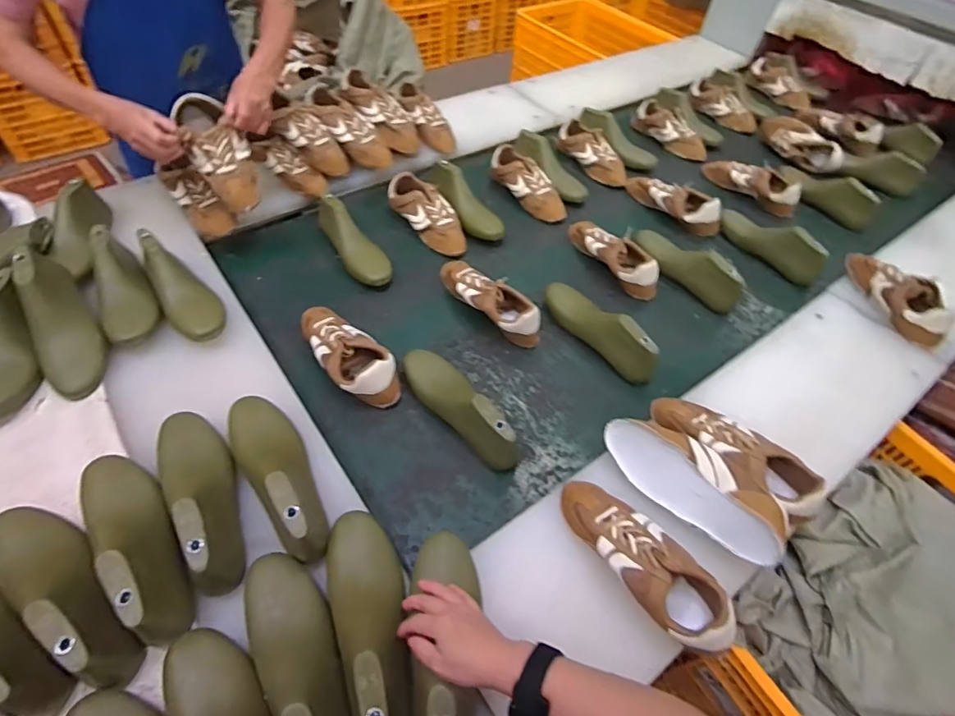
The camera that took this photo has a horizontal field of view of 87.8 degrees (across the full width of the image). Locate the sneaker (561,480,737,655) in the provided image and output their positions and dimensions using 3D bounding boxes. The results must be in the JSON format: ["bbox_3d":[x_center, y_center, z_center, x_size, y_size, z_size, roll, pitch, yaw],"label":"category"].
[{"bbox_3d":[0.204,0.255,0.634,0.088,0.069,0.244,-33,61,-25],"label":"sneaker"}]

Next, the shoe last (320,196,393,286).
[{"bbox_3d":[-0.266,-0.255,1.042,0.078,0.086,0.247,-26,58,-21],"label":"shoe last"}]

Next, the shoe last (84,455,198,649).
[{"bbox_3d":[-0.413,0.209,0.592,0.078,0.089,0.269,-34,62,-25],"label":"shoe last"}]

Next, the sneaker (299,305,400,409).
[{"bbox_3d":[-0.233,-0.011,0.861,0.248,0.079,0.094,39,60,23],"label":"sneaker"}]

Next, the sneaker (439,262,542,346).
[{"bbox_3d":[0.015,-0.122,0.970,0.081,0.075,0.255,-34,61,-25],"label":"sneaker"}]

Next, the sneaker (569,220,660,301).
[{"bbox_3d":[0.298,-0.231,1.083,0.095,0.077,0.252,-22,57,-19],"label":"sneaker"}]

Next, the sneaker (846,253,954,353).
[{"bbox_3d":[0.852,-0.136,1.007,0.077,0.078,0.250,-13,55,-13],"label":"sneaker"}]

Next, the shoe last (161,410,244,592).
[{"bbox_3d":[-0.354,0.162,0.639,0.084,0.076,0.256,-26,59,-21],"label":"shoe last"}]

